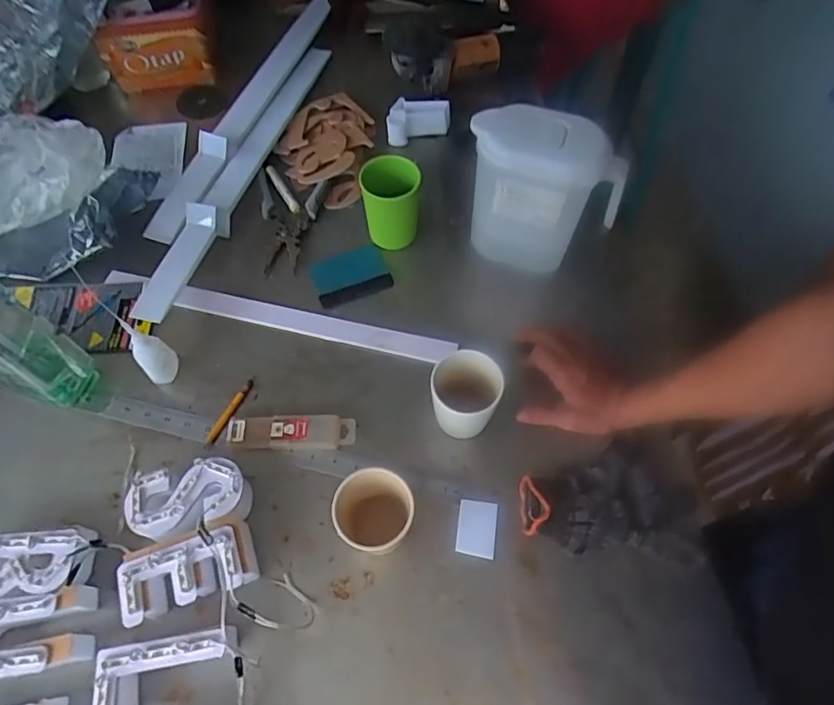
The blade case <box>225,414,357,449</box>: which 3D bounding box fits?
[{"bbox_3d":[-0.140,0.090,0.606,0.141,0.021,0.036,0,61,1],"label":"blade case"}]

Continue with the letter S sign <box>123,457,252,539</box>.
[{"bbox_3d":[-0.231,0.152,0.556,0.113,0.049,0.067,-13,62,-6],"label":"letter S sign"}]

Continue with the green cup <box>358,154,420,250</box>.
[{"bbox_3d":[-0.032,-0.193,0.710,0.072,0.106,0.066,0,61,1],"label":"green cup"}]

